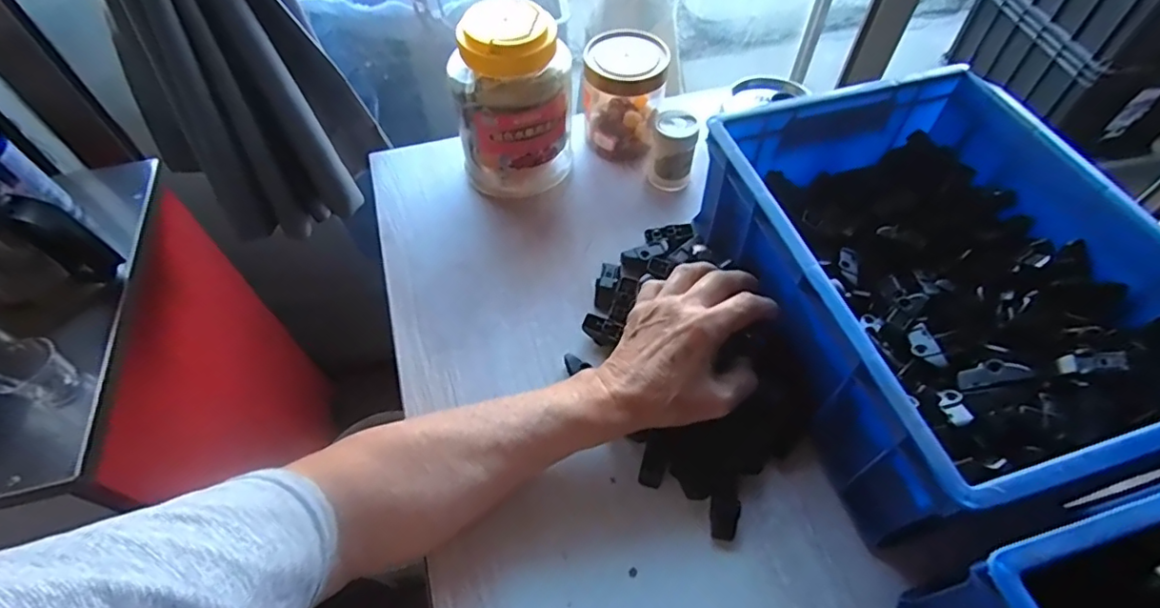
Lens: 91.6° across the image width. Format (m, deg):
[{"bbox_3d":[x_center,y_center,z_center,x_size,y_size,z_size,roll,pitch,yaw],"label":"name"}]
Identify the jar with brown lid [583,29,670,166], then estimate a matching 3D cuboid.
[{"bbox_3d":[0.046,-0.222,0.611,0.085,0.107,0.088,0,56,0],"label":"jar with brown lid"}]

